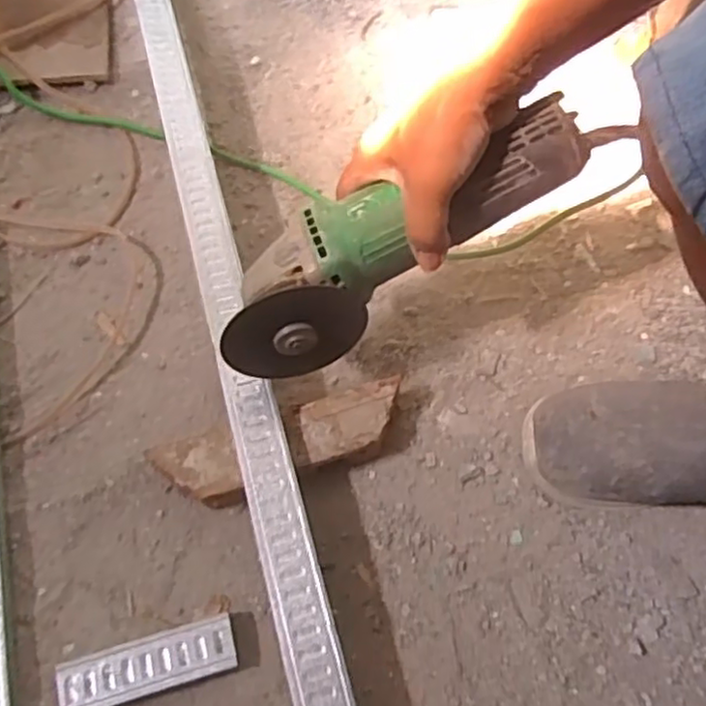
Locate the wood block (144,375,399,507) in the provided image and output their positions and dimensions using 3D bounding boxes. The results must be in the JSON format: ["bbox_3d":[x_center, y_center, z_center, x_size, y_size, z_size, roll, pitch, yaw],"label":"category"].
[{"bbox_3d":[-0.051,0.070,0.510,0.181,0.043,0.049,-17,64,-10],"label":"wood block"}]

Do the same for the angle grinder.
[{"bbox_3d":[0.036,-0.077,0.456,0.282,0.081,0.067,-30,65,9],"label":"angle grinder"}]

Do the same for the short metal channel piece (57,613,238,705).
[{"bbox_3d":[-0.133,0.205,0.451,0.110,0.022,0.034,-15,63,-8],"label":"short metal channel piece"}]

